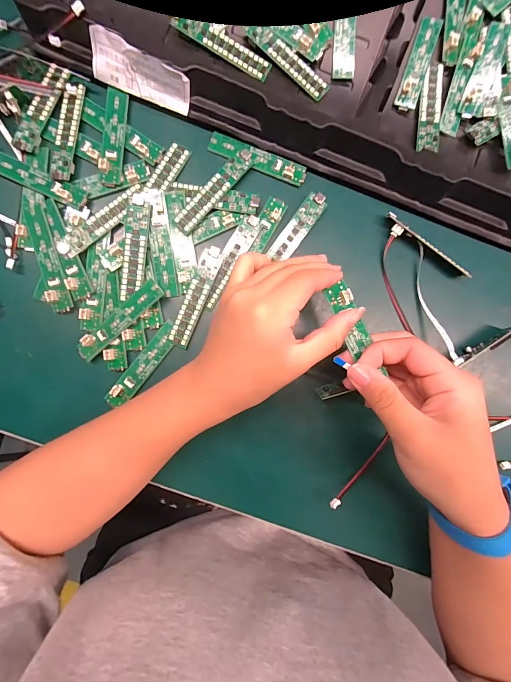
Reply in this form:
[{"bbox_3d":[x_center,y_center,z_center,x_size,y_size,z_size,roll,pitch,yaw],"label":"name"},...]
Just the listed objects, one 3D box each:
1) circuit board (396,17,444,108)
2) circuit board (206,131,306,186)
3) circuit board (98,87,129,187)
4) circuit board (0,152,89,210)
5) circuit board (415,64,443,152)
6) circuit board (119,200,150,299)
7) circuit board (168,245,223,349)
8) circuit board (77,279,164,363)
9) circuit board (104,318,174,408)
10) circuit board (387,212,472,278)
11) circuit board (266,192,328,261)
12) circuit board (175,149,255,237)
[{"bbox_3d":[0.135,-0.230,0.269,0.018,0.009,0.078,18,87,-2],"label":"circuit board"},{"bbox_3d":[0.002,-0.152,0.271,0.083,0.008,0.017,20,87,-2],"label":"circuit board"},{"bbox_3d":[-0.114,-0.163,0.260,0.018,0.010,0.077,5,88,-3],"label":"circuit board"},{"bbox_3d":[-0.174,-0.128,0.259,0.081,0.007,0.017,24,85,-3],"label":"circuit board"},{"bbox_3d":[0.144,-0.191,0.267,0.017,0.007,0.075,7,87,-3],"label":"circuit board"},{"bbox_3d":[-0.096,-0.071,0.260,0.017,0.004,0.075,6,96,-10],"label":"circuit board"},{"bbox_3d":[-0.048,-0.036,0.268,0.017,0.004,0.085,21,87,-2],"label":"circuit board"},{"bbox_3d":[-0.109,-0.016,0.263,0.082,0.009,0.016,-42,90,-4],"label":"circuit board"},{"bbox_3d":[-0.091,0.020,0.268,0.016,0.005,0.080,39,85,-6],"label":"circuit board"},{"bbox_3d":[0.141,-0.076,0.273,0.083,0.013,0.011,37,87,-1],"label":"circuit board"},{"bbox_3d":[0.036,-0.093,0.272,0.018,0.006,0.064,36,87,-1],"label":"circuit board"},{"bbox_3d":[-0.033,-0.123,0.266,0.018,0.004,0.084,41,86,-1],"label":"circuit board"}]

